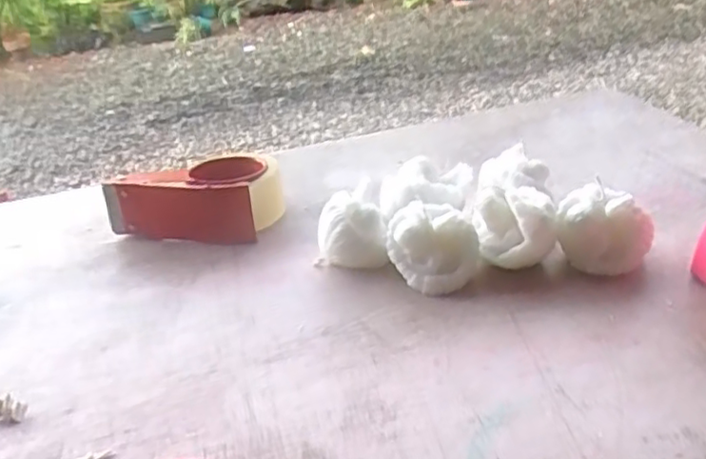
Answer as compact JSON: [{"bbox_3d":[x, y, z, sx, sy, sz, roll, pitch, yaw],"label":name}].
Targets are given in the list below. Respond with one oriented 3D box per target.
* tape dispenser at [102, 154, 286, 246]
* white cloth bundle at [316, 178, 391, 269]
[{"bbox_3d":[-0.153,-0.039,0.657,0.164,0.063,0.087,-1,30,9],"label":"tape dispenser"},{"bbox_3d":[-0.003,0.001,0.556,0.058,0.063,0.048,-6,29,1],"label":"white cloth bundle"}]

